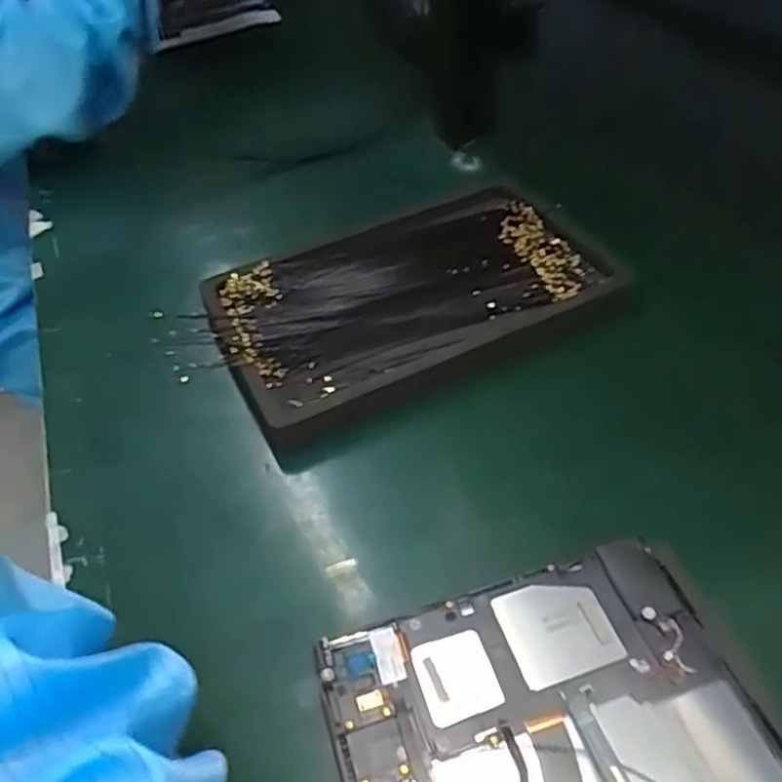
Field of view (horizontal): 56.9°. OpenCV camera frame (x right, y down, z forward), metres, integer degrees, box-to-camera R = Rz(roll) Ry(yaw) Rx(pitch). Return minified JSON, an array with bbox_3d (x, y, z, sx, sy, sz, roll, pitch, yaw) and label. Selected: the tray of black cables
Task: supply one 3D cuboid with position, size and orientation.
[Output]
[{"bbox_3d":[0.009,-0.064,0.474,0.236,0.022,0.144,-23,47,-15],"label":"tray of black cables"}]

